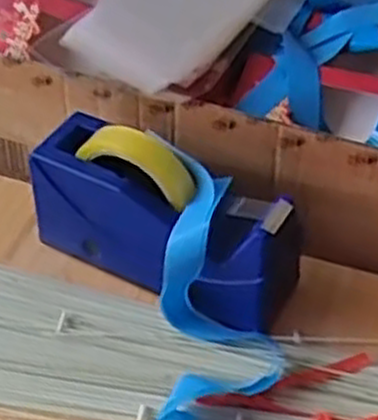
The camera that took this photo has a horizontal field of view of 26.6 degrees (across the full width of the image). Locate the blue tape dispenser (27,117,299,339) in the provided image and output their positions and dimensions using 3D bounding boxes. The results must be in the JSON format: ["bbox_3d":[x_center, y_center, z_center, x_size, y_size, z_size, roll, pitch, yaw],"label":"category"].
[{"bbox_3d":[-0.018,0.002,0.586,0.200,0.104,0.070,24,50,23],"label":"blue tape dispenser"}]

